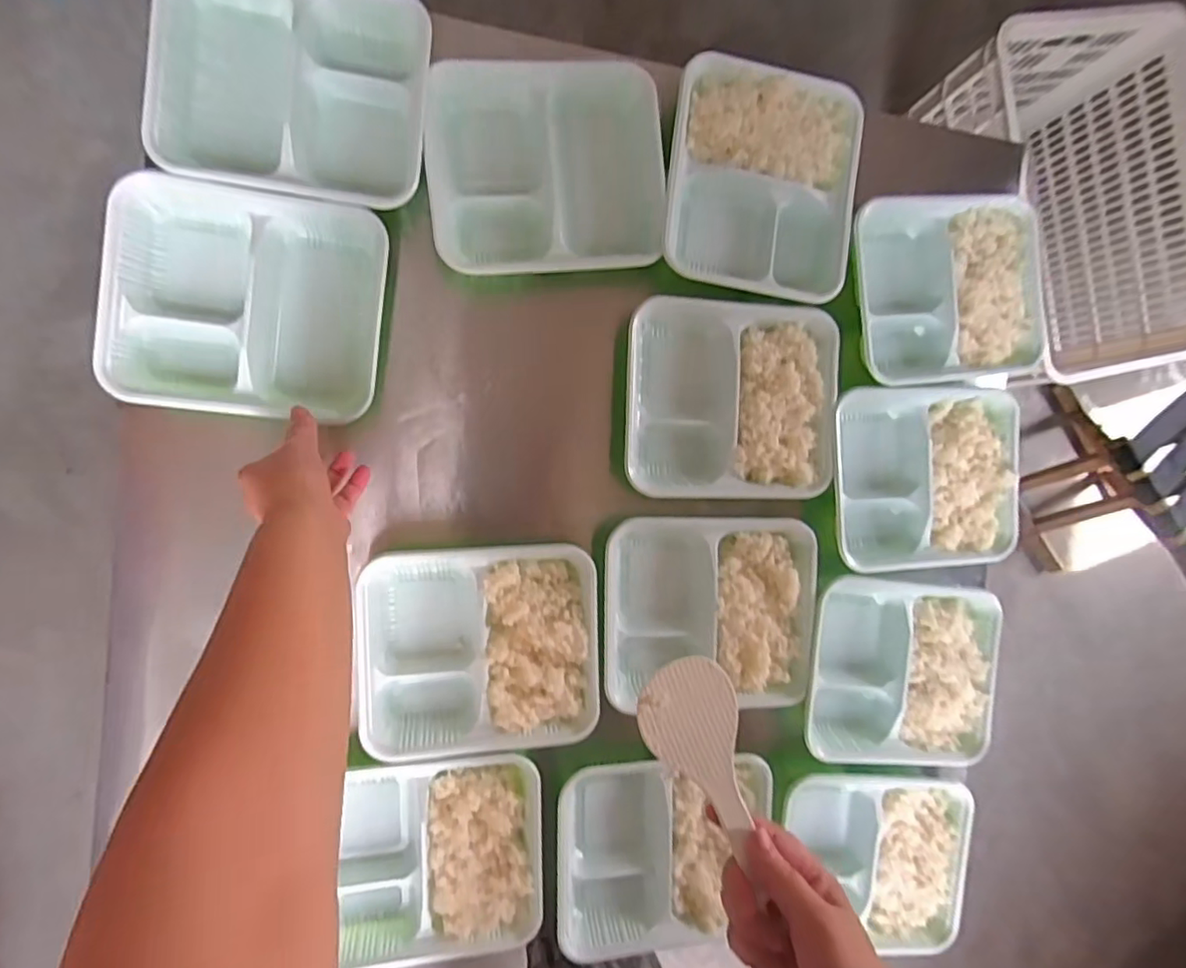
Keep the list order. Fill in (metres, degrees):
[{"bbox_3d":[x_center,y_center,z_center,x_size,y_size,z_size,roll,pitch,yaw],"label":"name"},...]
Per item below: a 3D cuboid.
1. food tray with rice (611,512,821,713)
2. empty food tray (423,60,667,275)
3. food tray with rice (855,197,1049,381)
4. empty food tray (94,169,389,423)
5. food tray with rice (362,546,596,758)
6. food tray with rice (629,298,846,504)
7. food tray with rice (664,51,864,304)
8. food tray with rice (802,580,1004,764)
[{"bbox_3d":[0.116,0.132,0.609,0.214,0.037,0.192,0,92,-10],"label":"food tray with rice"},{"bbox_3d":[-0.045,-0.302,0.568,0.215,0.047,0.200,-5,93,-10],"label":"empty food tray"},{"bbox_3d":[0.368,-0.206,0.638,0.213,0.049,0.194,-5,93,-10],"label":"food tray with rice"},{"bbox_3d":[-0.299,-0.160,0.523,0.219,0.051,0.189,6,94,-8],"label":"empty food tray"},{"bbox_3d":[-0.105,0.156,0.568,0.215,0.043,0.187,-2,92,-10],"label":"food tray with rice"},{"bbox_3d":[0.136,-0.083,0.605,0.214,0.041,0.192,2,91,-10],"label":"food tray with rice"},{"bbox_3d":[0.165,-0.297,0.590,0.185,0.036,0.217,8,90,-10],"label":"food tray with rice"},{"bbox_3d":[0.323,0.199,0.651,0.215,0.059,0.190,5,91,-10],"label":"food tray with rice"}]

